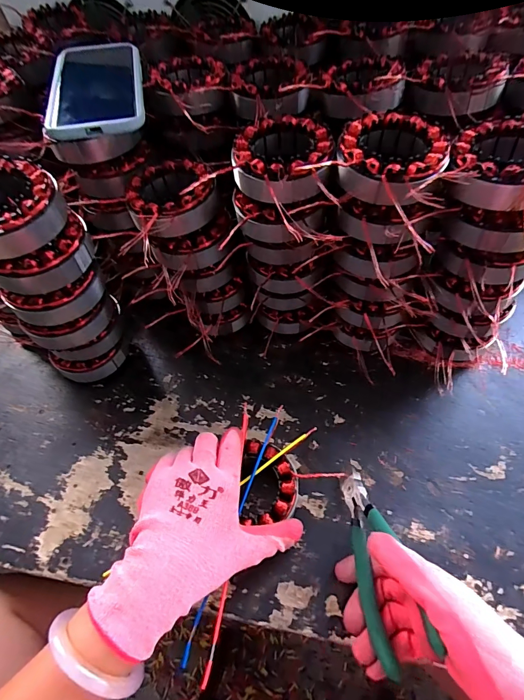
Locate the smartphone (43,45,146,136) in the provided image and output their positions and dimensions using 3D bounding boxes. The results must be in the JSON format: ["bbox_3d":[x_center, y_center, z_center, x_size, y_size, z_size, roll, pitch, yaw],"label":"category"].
[{"bbox_3d":[-0.159,-0.253,0.351,0.085,0.010,0.161,-13,59,-4],"label":"smartphone"}]

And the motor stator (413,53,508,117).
[{"bbox_3d":[0.196,-0.271,0.369,0.083,0.031,0.081,-2,58,3],"label":"motor stator"}]

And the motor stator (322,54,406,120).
[{"bbox_3d":[0.105,-0.274,0.378,0.078,0.030,0.093,8,59,10],"label":"motor stator"}]

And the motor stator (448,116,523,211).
[{"bbox_3d":[0.193,-0.146,0.288,0.084,0.035,0.094,20,62,16],"label":"motor stator"}]

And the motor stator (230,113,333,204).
[{"bbox_3d":[0.017,-0.161,0.322,0.085,0.040,0.091,31,65,21],"label":"motor stator"}]

